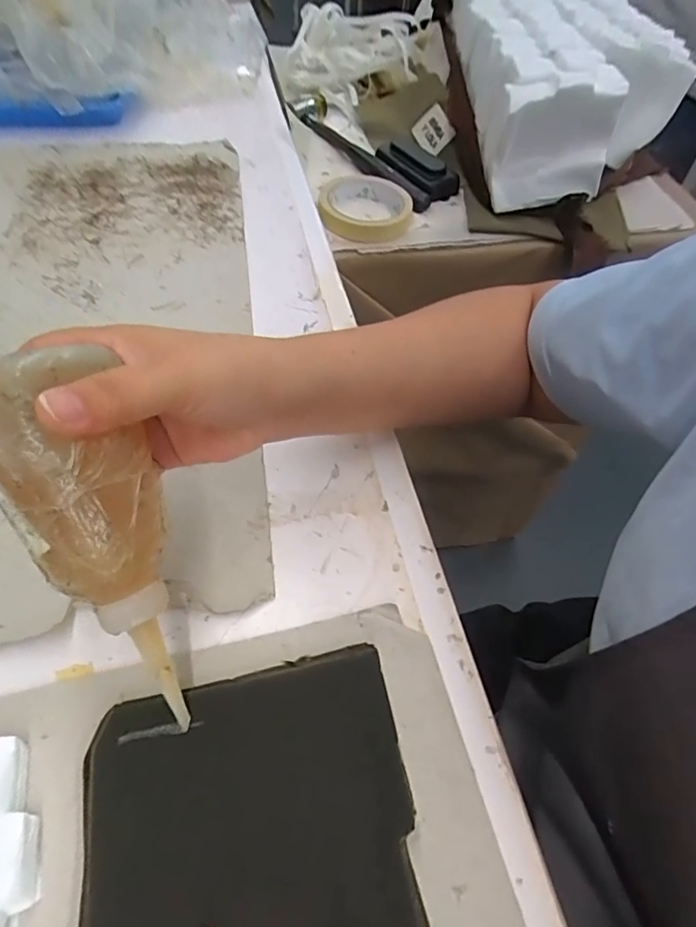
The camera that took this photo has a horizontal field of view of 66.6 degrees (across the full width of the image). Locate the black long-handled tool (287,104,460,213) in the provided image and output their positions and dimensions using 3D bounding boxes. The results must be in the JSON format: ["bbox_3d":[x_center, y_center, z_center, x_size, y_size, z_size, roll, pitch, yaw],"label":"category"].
[{"bbox_3d":[0.030,-0.362,0.619,0.064,0.027,0.213,-33,62,-23],"label":"black long-handled tool"}]

